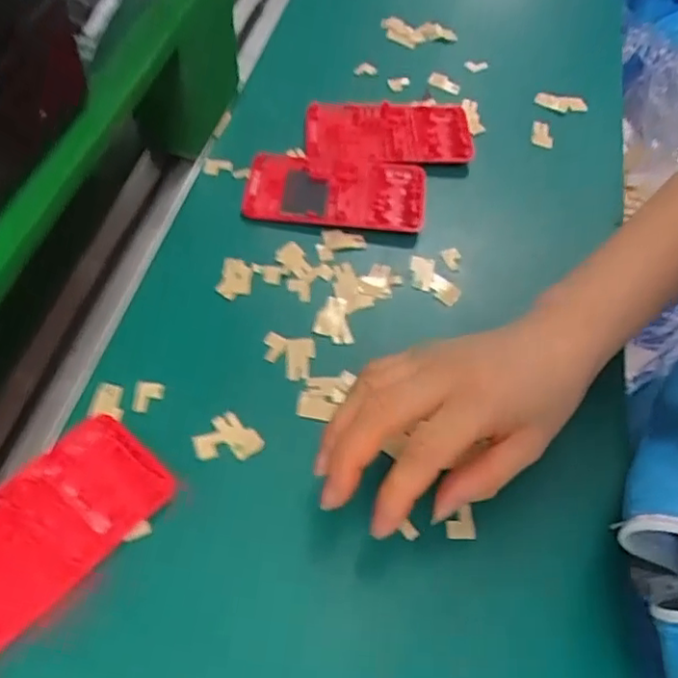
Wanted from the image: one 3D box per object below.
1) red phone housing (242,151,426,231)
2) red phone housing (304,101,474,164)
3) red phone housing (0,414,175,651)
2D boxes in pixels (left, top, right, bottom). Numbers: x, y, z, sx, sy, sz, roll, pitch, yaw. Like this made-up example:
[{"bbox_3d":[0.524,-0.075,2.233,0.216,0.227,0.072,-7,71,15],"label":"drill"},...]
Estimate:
[{"bbox_3d":[-0.003,-0.105,0.449,0.122,0.013,0.063,7,56,2],"label":"red phone housing"},{"bbox_3d":[0.037,-0.156,0.484,0.120,0.012,0.064,-4,57,-5],"label":"red phone housing"},{"bbox_3d":[-0.144,0.093,0.307,0.062,0.013,0.122,37,62,20],"label":"red phone housing"}]

